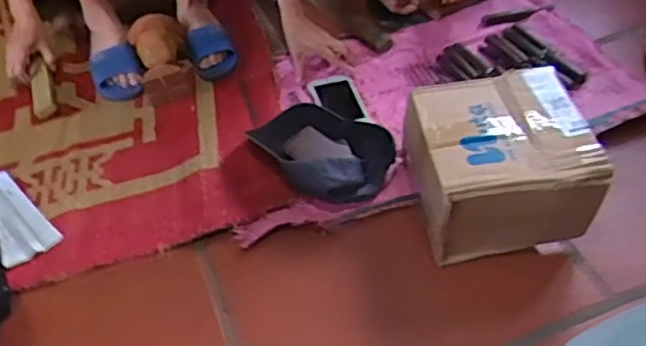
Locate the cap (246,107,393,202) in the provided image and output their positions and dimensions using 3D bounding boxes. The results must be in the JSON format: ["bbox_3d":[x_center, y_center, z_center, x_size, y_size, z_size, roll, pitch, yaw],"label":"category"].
[{"bbox_3d":[0.003,-0.052,1.077,0.174,0.086,0.239,-30,54,-25],"label":"cap"}]

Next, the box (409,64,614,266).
[{"bbox_3d":[0.254,-0.008,0.969,0.221,0.185,0.221,-5,46,-3],"label":"box"}]

